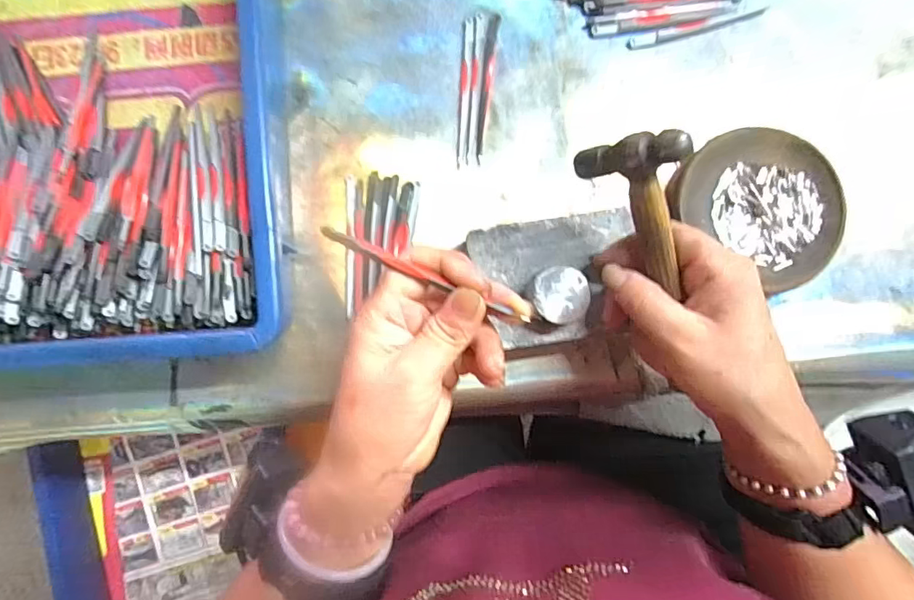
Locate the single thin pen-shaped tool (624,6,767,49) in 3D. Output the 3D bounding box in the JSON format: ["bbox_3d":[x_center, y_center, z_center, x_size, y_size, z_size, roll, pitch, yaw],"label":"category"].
[{"bbox_3d":[0.176,-0.199,0.356,0.105,0.009,0.010,-16,87,-1],"label":"single thin pen-shaped tool"}]

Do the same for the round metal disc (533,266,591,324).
[{"bbox_3d":[0.063,-0.003,0.294,0.032,0.006,0.033,1,87,1],"label":"round metal disc"}]

